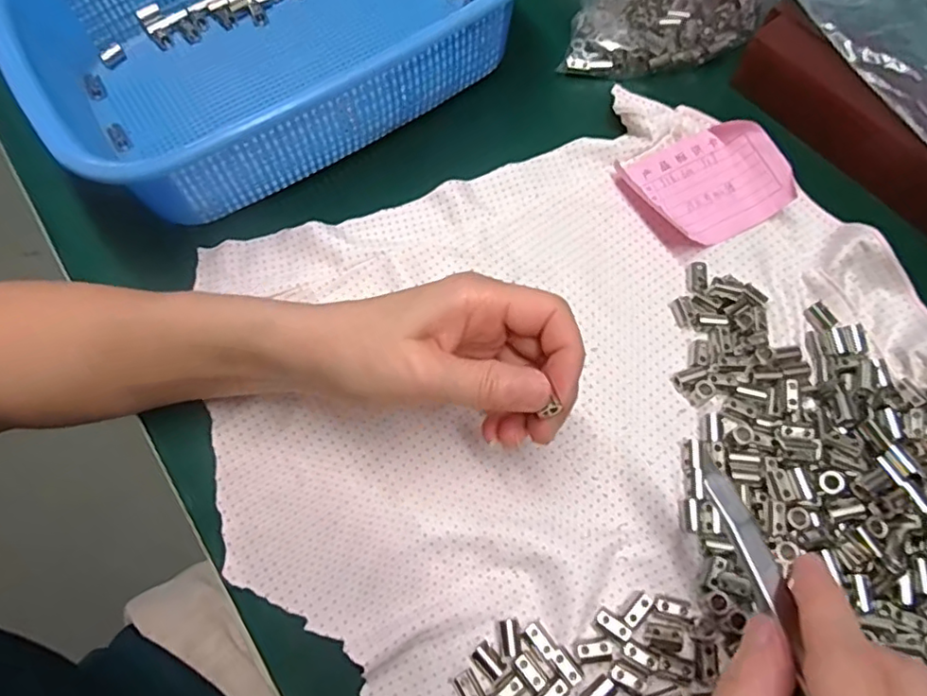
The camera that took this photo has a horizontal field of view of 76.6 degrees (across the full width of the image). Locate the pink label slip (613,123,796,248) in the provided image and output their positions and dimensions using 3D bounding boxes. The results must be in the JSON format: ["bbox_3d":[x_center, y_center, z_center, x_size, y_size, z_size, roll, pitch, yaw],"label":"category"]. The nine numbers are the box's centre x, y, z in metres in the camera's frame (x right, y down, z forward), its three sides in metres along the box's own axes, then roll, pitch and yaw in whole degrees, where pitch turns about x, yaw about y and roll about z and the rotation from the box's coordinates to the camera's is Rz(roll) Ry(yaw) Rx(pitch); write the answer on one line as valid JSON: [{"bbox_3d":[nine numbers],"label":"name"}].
[{"bbox_3d":[0.139,-0.094,0.332,0.073,0.022,0.063,-23,68,-8],"label":"pink label slip"}]

